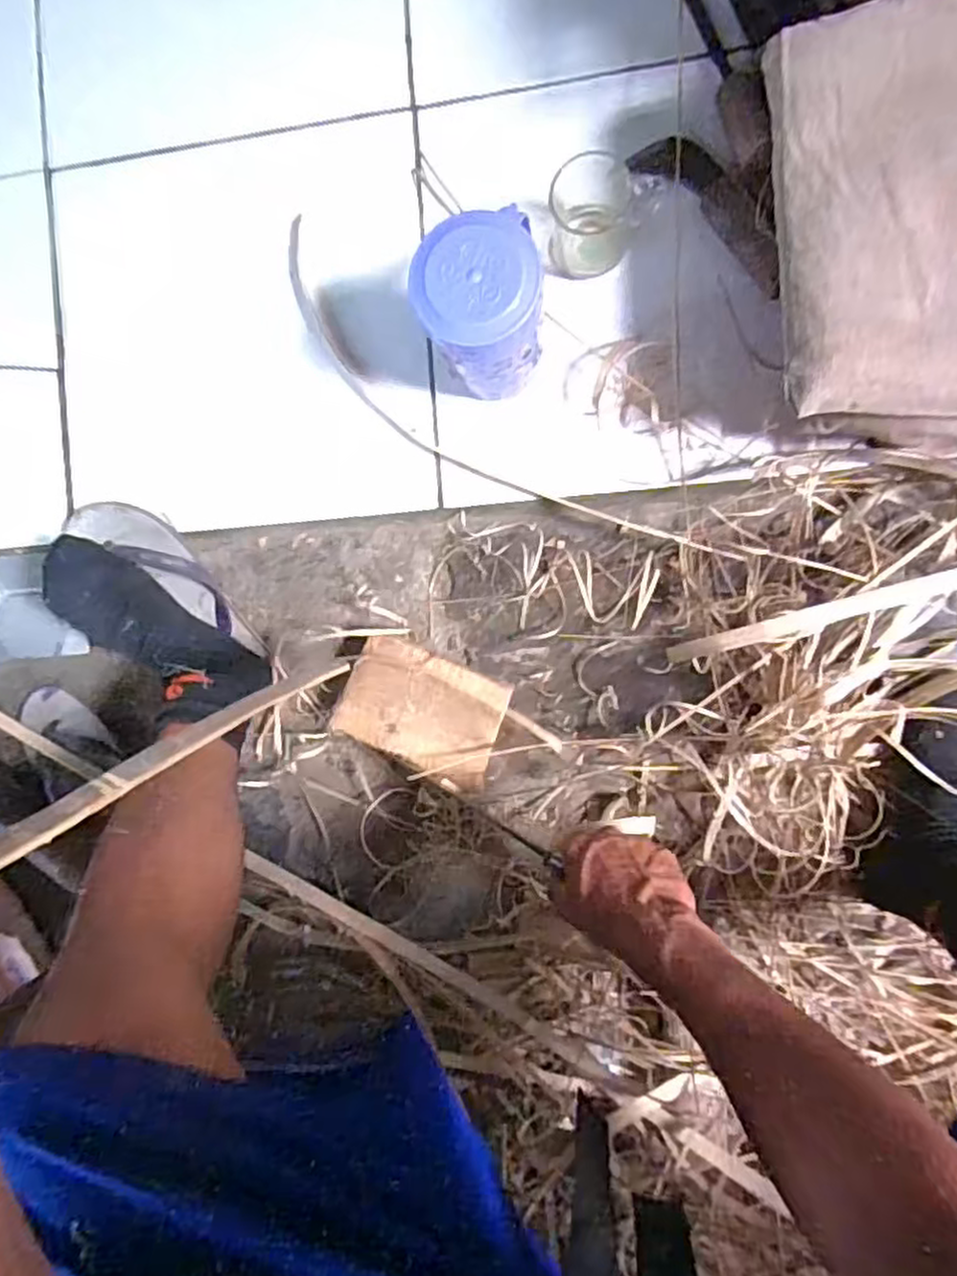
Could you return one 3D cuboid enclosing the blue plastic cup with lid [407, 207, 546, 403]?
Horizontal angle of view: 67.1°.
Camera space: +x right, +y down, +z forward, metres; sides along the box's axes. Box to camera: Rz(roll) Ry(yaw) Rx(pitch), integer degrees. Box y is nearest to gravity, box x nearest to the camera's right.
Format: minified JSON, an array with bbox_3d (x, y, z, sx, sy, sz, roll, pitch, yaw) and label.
[{"bbox_3d":[0.010,-0.274,0.622,0.101,0.163,0.097,0,89,9],"label":"blue plastic cup with lid"}]

